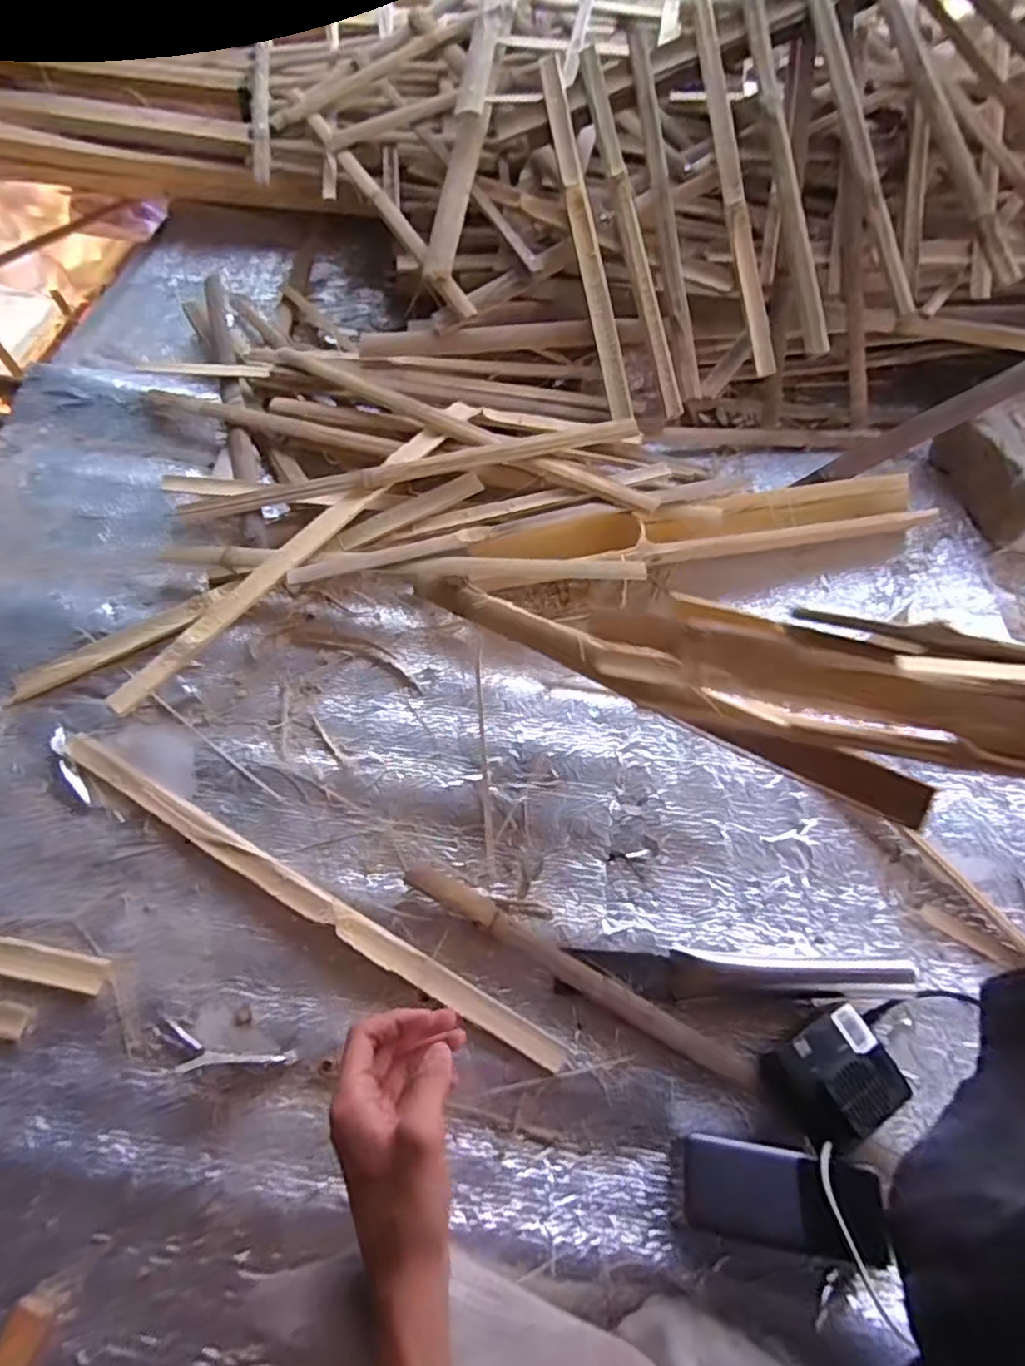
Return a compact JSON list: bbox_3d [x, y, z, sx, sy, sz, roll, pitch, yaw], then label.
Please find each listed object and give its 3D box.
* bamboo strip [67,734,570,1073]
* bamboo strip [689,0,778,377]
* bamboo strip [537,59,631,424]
[{"bbox_3d":[-0.189,0.174,0.561,0.513,0.011,0.021,28,63,14],"label":"bamboo strip"},{"bbox_3d":[0.259,-0.601,0.786,0.026,0.025,0.496,-7,83,-5],"label":"bamboo strip"},{"bbox_3d":[0.092,-0.561,0.833,0.027,0.022,0.491,-10,83,-6],"label":"bamboo strip"}]

